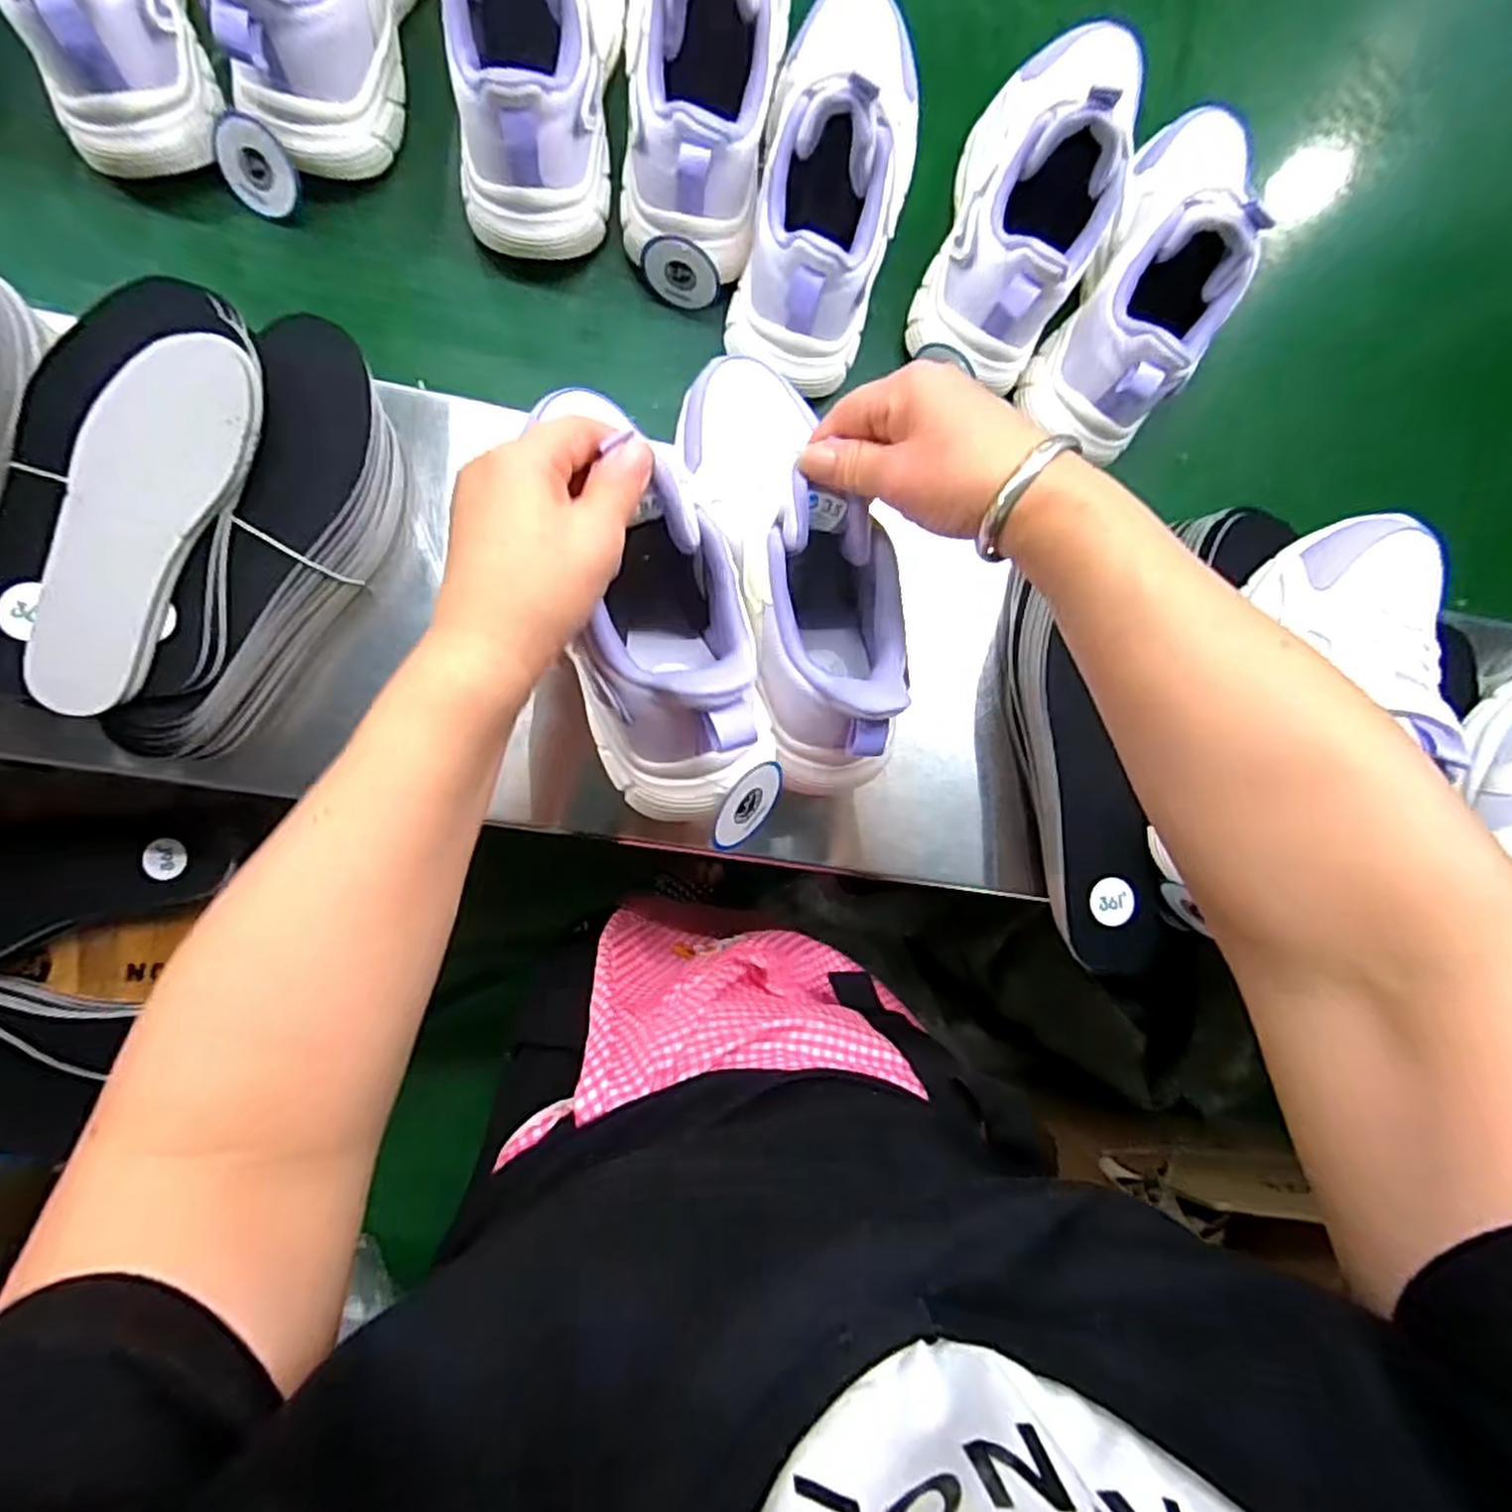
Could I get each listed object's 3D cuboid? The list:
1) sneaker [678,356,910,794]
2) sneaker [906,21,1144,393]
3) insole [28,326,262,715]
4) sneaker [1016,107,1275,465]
[{"bbox_3d":[0.019,-0.107,0.380,0.070,0.098,0.232,-14,77,-9],"label":"sneaker"},{"bbox_3d":[0.173,-0.345,0.447,0.083,0.112,0.219,21,86,-8],"label":"sneaker"},{"bbox_3d":[-0.282,-0.106,0.348,0.069,0.013,0.176,15,90,0],"label":"insole"},{"bbox_3d":[0.253,-0.300,0.454,0.087,0.105,0.233,26,85,-7],"label":"sneaker"}]

